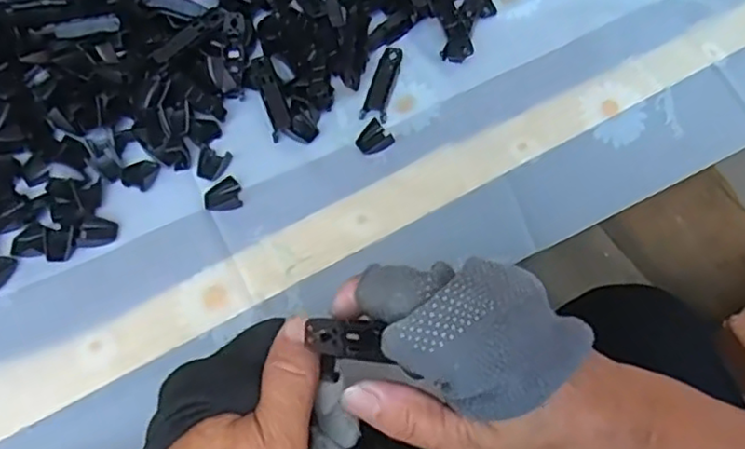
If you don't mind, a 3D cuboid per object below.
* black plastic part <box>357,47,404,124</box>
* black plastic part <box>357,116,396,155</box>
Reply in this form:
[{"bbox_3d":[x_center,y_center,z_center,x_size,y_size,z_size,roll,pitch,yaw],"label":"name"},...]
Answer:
[{"bbox_3d":[0.007,-0.102,0.467,0.019,0.006,0.070,10,60,7],"label":"black plastic part"},{"bbox_3d":[0.001,-0.058,0.440,0.023,0.008,0.019,-39,65,-19],"label":"black plastic part"}]

